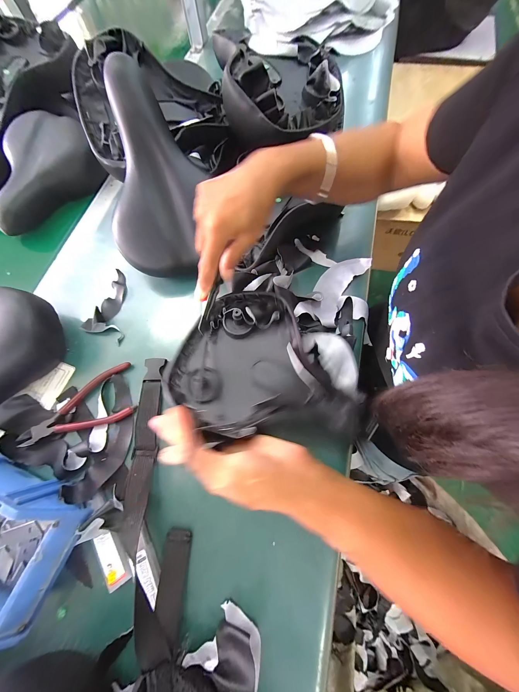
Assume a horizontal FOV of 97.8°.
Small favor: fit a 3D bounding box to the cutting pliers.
[{"bbox_3d":[-0.244,0.082,0.306,0.145,0.012,0.072,-21,72,-5],"label":"cutting pliers"}]

